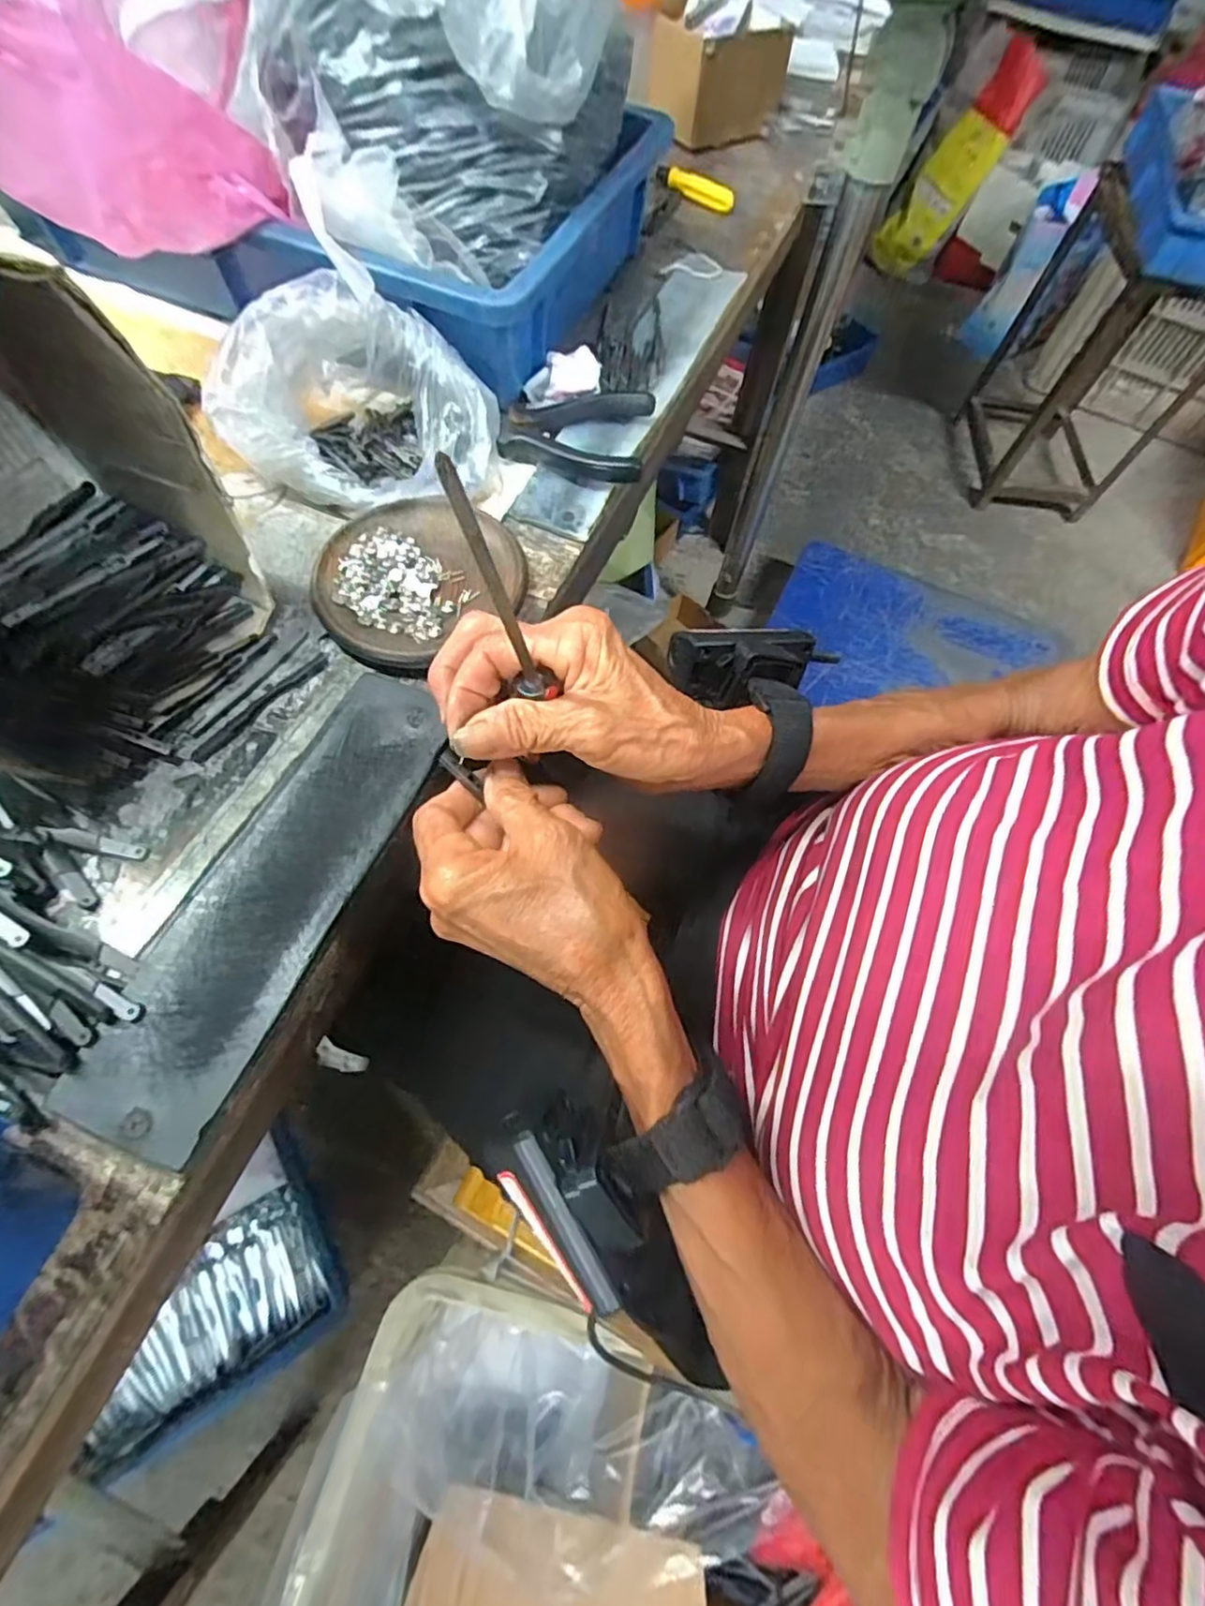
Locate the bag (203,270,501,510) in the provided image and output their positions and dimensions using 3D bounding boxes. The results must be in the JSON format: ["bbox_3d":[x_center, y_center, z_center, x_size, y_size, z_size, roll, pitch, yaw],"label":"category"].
[{"bbox_3d":[-0.136,-0.236,0.355,0.143,0.074,0.108,7,64,-1],"label":"bag"}]

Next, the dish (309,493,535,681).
[{"bbox_3d":[-0.100,-0.125,0.339,0.111,0.012,0.113,0,63,0],"label":"dish"}]

